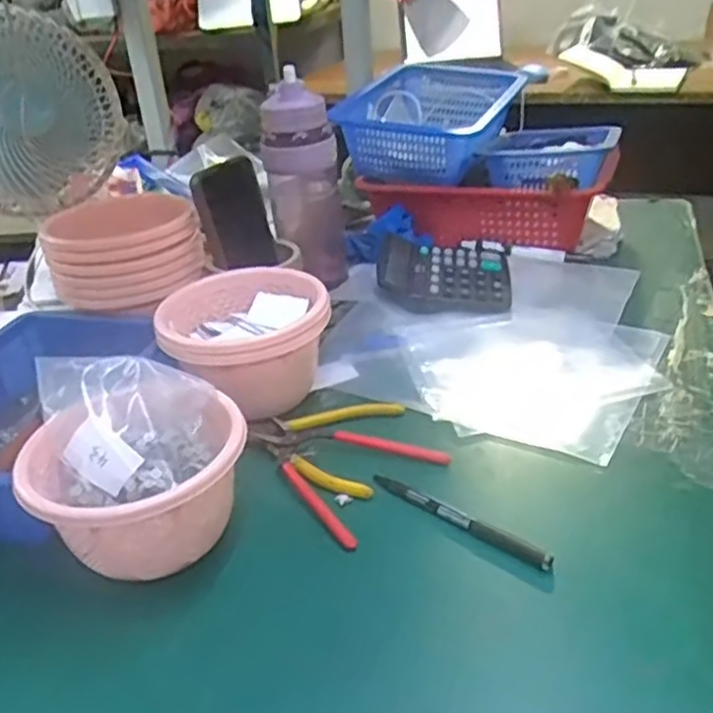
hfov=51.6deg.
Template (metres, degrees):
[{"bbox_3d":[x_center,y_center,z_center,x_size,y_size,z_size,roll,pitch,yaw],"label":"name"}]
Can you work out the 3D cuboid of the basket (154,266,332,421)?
[{"bbox_3d":[-0.097,-0.011,0.666,0.143,0.094,0.123,-12,29,-11],"label":"basket"}]

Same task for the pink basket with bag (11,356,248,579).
[{"bbox_3d":[-0.148,0.080,0.509,0.145,0.117,0.135,-12,29,-11],"label":"pink basket with bag"}]

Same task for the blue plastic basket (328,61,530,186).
[{"bbox_3d":[0.087,-0.312,0.968,0.217,0.101,0.257,6,31,22],"label":"blue plastic basket"}]

